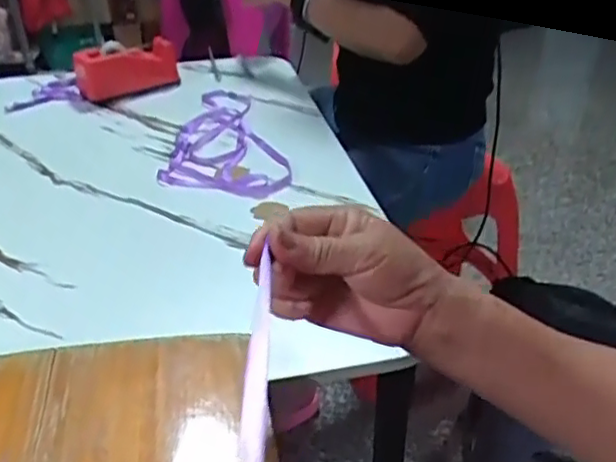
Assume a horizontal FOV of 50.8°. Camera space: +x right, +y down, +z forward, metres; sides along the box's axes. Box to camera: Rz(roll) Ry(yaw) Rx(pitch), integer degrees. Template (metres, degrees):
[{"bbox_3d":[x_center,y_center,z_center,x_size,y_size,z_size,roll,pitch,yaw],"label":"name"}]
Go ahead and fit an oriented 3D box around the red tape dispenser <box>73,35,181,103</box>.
[{"bbox_3d":[-0.280,-0.254,1.017,0.144,0.080,0.079,-22,38,-29],"label":"red tape dispenser"}]

